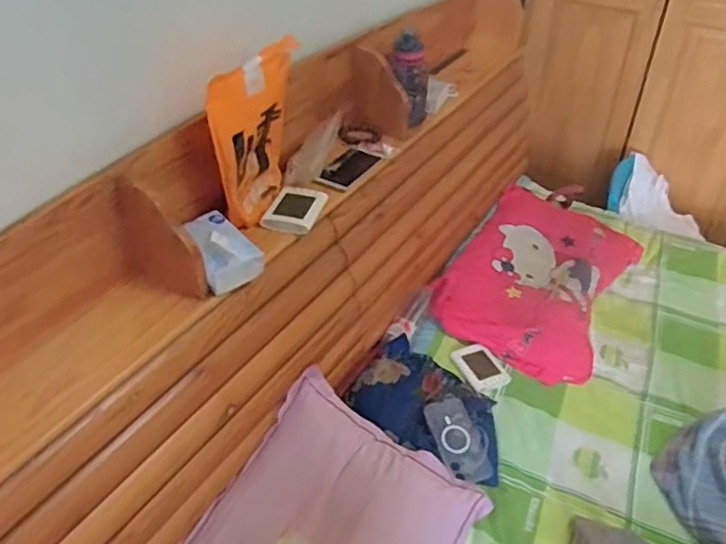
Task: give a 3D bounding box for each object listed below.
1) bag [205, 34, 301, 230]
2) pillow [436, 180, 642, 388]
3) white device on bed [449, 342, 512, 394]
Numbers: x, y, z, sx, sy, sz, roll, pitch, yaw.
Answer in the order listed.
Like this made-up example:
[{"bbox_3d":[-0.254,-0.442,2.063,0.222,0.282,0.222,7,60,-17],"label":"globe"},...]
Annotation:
[{"bbox_3d":[-0.183,-0.232,1.106,0.039,0.279,0.226,18,42,20],"label":"bag"},{"bbox_3d":[0.441,0.002,1.614,0.396,0.088,0.583,21,44,24],"label":"pillow"},{"bbox_3d":[0.260,0.211,1.411,0.091,0.025,0.116,-21,44,-24],"label":"white device on bed"}]

